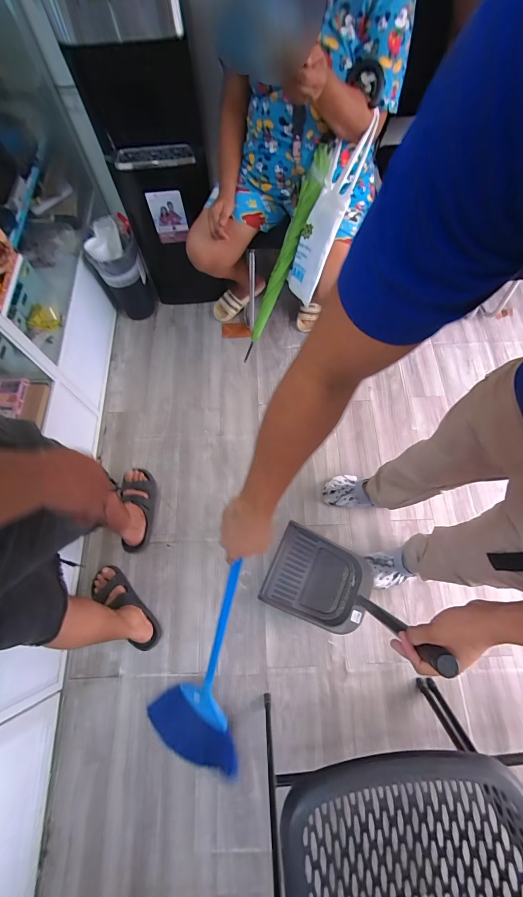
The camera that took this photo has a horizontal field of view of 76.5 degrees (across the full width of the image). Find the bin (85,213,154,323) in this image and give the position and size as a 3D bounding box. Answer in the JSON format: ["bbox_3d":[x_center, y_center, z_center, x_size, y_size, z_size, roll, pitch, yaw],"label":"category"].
[{"bbox_3d":[-0.543,-0.698,1.324,0.175,0.370,0.173,-23,70,-7],"label":"bin"}]

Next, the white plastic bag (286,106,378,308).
[{"bbox_3d":[0.183,-0.681,0.966,0.121,0.088,0.466,26,112,11],"label":"white plastic bag"}]

